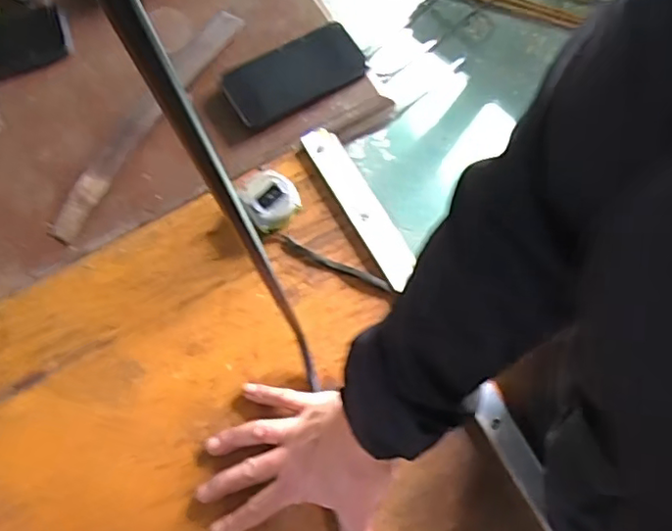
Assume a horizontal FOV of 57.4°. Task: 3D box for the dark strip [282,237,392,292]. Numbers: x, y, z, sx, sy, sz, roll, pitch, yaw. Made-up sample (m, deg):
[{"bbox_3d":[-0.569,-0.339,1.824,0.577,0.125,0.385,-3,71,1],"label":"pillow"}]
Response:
[{"bbox_3d":[0.000,-0.001,0.643,0.124,0.007,0.010,24,73,8],"label":"dark strip"}]

